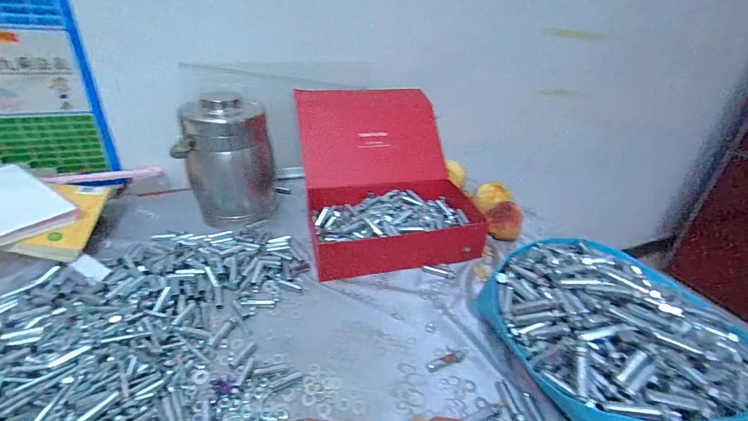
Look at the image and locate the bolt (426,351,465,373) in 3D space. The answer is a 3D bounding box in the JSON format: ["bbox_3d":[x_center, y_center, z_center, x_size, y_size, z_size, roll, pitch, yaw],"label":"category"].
[{"bbox_3d":[0.094,0.194,0.474,0.055,0.010,0.015,-9,34,-20],"label":"bolt"}]

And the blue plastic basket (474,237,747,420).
[{"bbox_3d":[0.292,0.142,0.450,0.267,0.142,0.273,-9,34,-21],"label":"blue plastic basket"}]

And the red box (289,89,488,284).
[{"bbox_3d":[0.021,-0.061,0.703,0.295,0.191,0.312,-5,33,-15],"label":"red box"}]

